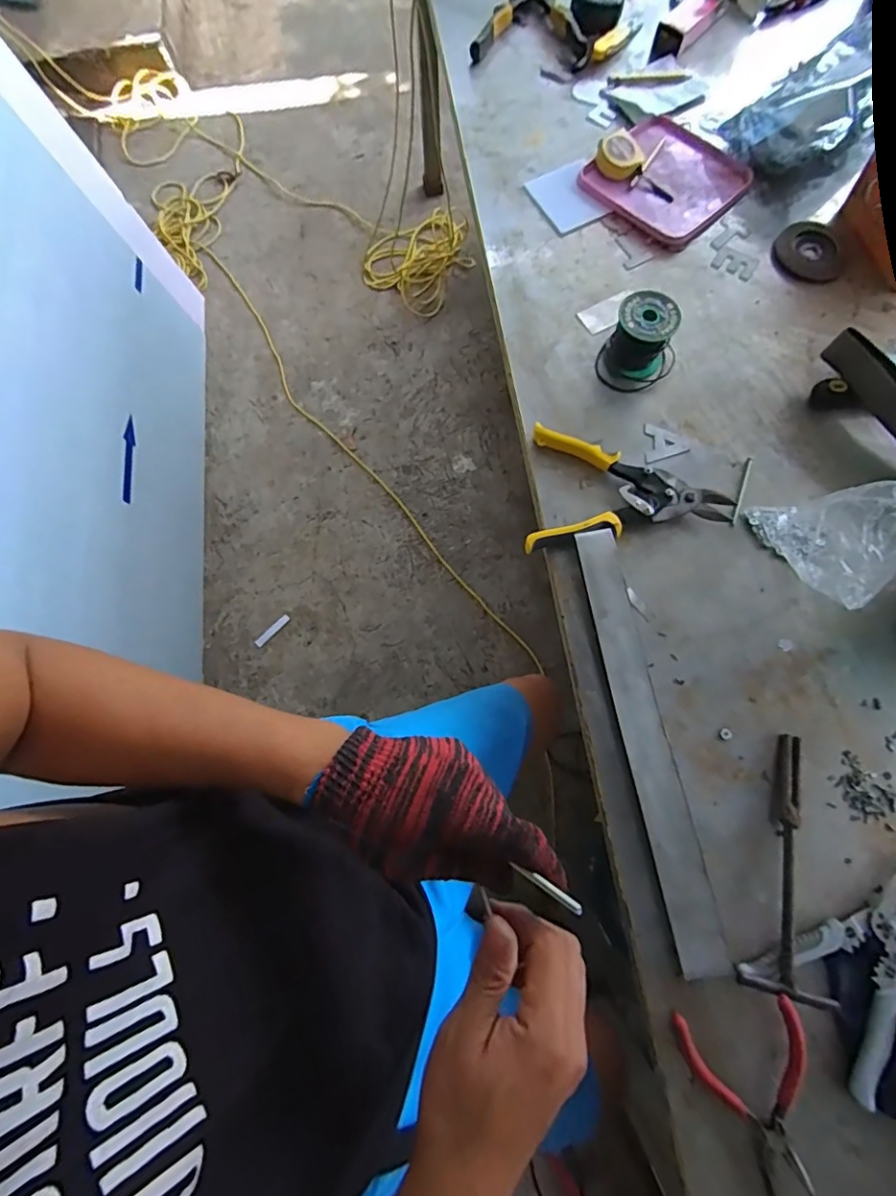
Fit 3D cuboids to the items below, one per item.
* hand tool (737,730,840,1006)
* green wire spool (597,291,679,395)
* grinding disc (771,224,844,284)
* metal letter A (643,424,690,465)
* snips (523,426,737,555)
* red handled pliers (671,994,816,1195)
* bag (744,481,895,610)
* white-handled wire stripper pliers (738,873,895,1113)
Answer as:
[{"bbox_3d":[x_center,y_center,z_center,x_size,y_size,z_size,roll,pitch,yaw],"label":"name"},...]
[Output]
[{"bbox_3d":[0.318,0.239,0.496,0.070,0.026,0.219,16,74,6],"label":"hand tool"},{"bbox_3d":[0.232,-0.305,0.647,0.086,0.069,0.081,0,73,2],"label":"green wire spool"},{"bbox_3d":[0.479,-0.460,0.721,0.084,0.008,0.096,-3,73,1],"label":"grinding disc"},{"bbox_3d":[0.260,-0.181,0.645,0.053,0.004,0.049,3,73,2],"label":"metal letter A"},{"bbox_3d":[0.192,-0.137,0.620,0.225,0.024,0.140,-8,73,-1],"label":"snips"},{"bbox_3d":[0.257,0.415,0.439,0.092,0.034,0.143,-14,73,-3],"label":"red handled pliers"},{"bbox_3d":[0.387,-0.060,0.534,0.072,0.132,0.134,-17,73,-3],"label":"bag"},{"bbox_3d":[0.364,0.312,0.475,0.177,0.021,0.119,-41,76,-10],"label":"white-handled wire stripper pliers"}]

